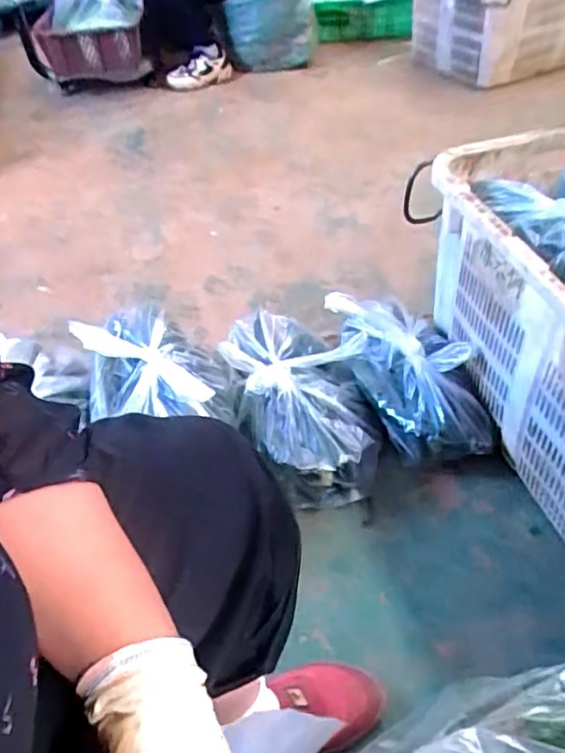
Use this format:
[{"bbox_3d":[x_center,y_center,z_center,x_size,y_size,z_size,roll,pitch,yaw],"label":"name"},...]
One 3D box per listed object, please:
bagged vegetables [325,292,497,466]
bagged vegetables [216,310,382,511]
[{"bbox_3d":[0.199,-0.004,0.944,0.182,0.155,0.273,-13,46,-7],"label":"bagged vegetables"},{"bbox_3d":[0.027,0.030,0.958,0.203,0.131,0.348,-17,47,-12],"label":"bagged vegetables"}]

